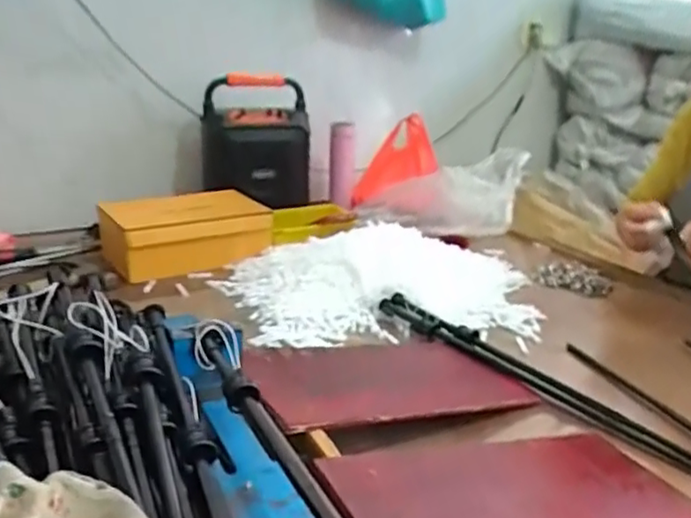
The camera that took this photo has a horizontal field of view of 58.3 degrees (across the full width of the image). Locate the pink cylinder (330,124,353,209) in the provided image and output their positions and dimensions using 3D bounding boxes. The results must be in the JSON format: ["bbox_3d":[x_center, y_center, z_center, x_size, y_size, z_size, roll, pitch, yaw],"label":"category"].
[{"bbox_3d":[-0.007,-0.223,1.578,0.063,0.266,0.073,3,50,3],"label":"pink cylinder"}]

